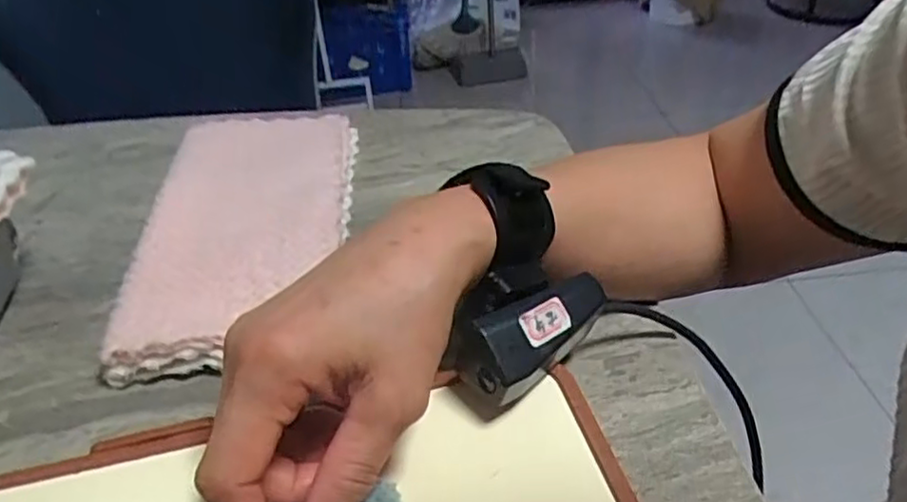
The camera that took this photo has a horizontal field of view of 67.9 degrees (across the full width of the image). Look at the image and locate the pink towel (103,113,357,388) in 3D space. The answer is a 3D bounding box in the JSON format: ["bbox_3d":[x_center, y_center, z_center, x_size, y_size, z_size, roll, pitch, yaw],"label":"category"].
[{"bbox_3d":[-0.123,-0.022,0.413,0.110,0.030,0.234,-4,38,0],"label":"pink towel"}]

